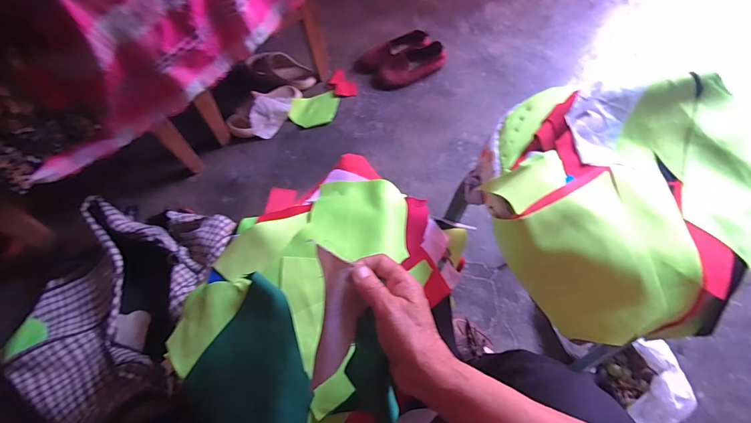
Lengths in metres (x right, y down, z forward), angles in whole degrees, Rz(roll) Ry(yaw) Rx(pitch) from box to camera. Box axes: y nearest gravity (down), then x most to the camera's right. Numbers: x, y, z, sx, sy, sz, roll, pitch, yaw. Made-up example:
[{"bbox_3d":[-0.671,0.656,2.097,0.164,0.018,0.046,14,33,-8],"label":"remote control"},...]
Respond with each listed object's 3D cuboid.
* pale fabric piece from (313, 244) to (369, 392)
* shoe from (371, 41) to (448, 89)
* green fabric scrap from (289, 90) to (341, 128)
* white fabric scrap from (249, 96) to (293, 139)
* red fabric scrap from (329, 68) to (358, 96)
[{"bbox_3d":[-0.033,0.092,0.342,0.043,0.019,0.117,1,69,2],"label":"pale fabric piece"},{"bbox_3d":[0.090,-0.396,1.029,0.205,0.056,0.074,-23,65,-9],"label":"shoe"},{"bbox_3d":[-0.158,-0.269,0.996,0.138,0.022,0.095,-23,65,-10],"label":"green fabric scrap"},{"bbox_3d":[-0.267,-0.250,0.967,0.075,0.062,0.123,13,64,8],"label":"white fabric scrap"},{"bbox_3d":[-0.091,-0.348,1.035,0.061,0.014,0.089,-35,68,-15],"label":"red fabric scrap"}]

